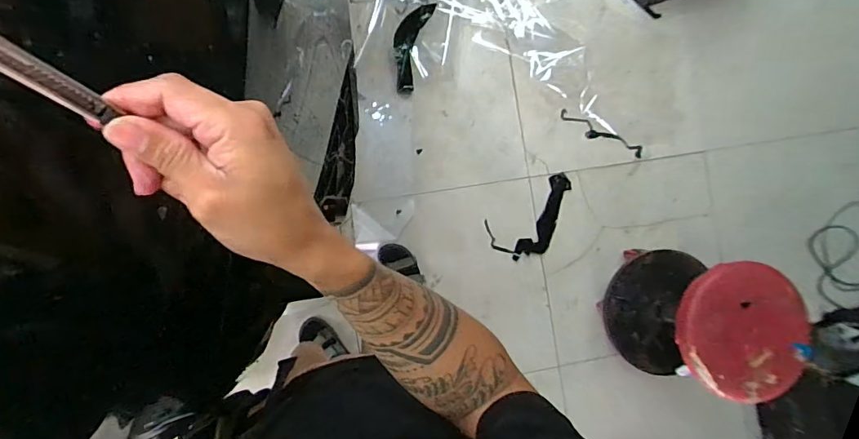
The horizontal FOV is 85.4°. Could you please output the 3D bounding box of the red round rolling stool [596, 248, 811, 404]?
[{"bbox_3d":[0.754,0.283,1.294,0.374,0.435,0.344,0,89,-6],"label":"red round rolling stool"}]

